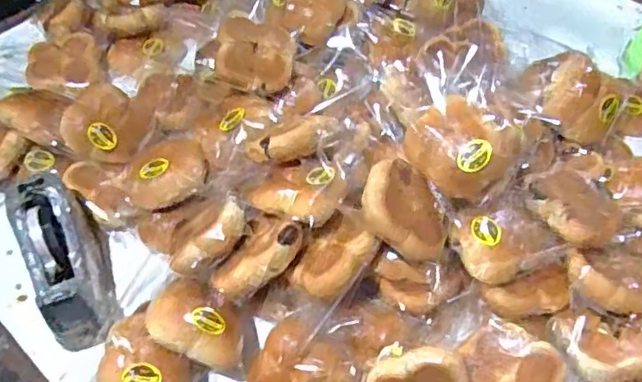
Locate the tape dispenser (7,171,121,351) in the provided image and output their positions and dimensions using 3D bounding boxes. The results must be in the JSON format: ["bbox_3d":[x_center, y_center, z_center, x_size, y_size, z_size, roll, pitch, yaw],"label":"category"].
[{"bbox_3d":[-0.316,0.086,0.755,0.093,0.107,0.211,-19,56,-16],"label":"tape dispenser"}]

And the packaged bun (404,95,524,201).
[{"bbox_3d":[0.163,-0.049,0.710,0.104,0.071,0.115,-34,62,-25],"label":"packaged bun"}]

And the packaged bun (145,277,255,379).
[{"bbox_3d":[-0.133,0.156,0.694,0.128,0.055,0.089,35,40,-22],"label":"packaged bun"}]

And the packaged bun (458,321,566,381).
[{"bbox_3d":[0.210,0.208,0.690,0.104,0.030,0.109,40,95,21],"label":"packaged bun"}]

